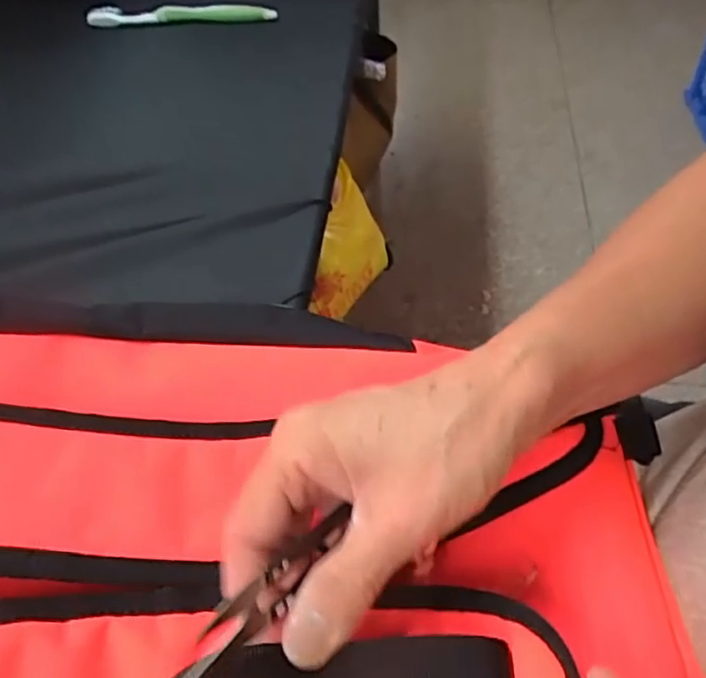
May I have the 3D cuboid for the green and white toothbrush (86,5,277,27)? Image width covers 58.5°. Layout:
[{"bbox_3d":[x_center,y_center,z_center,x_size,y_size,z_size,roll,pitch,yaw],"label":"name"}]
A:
[{"bbox_3d":[-0.173,-0.329,0.639,0.187,0.022,0.009,-5,52,-2],"label":"green and white toothbrush"}]

